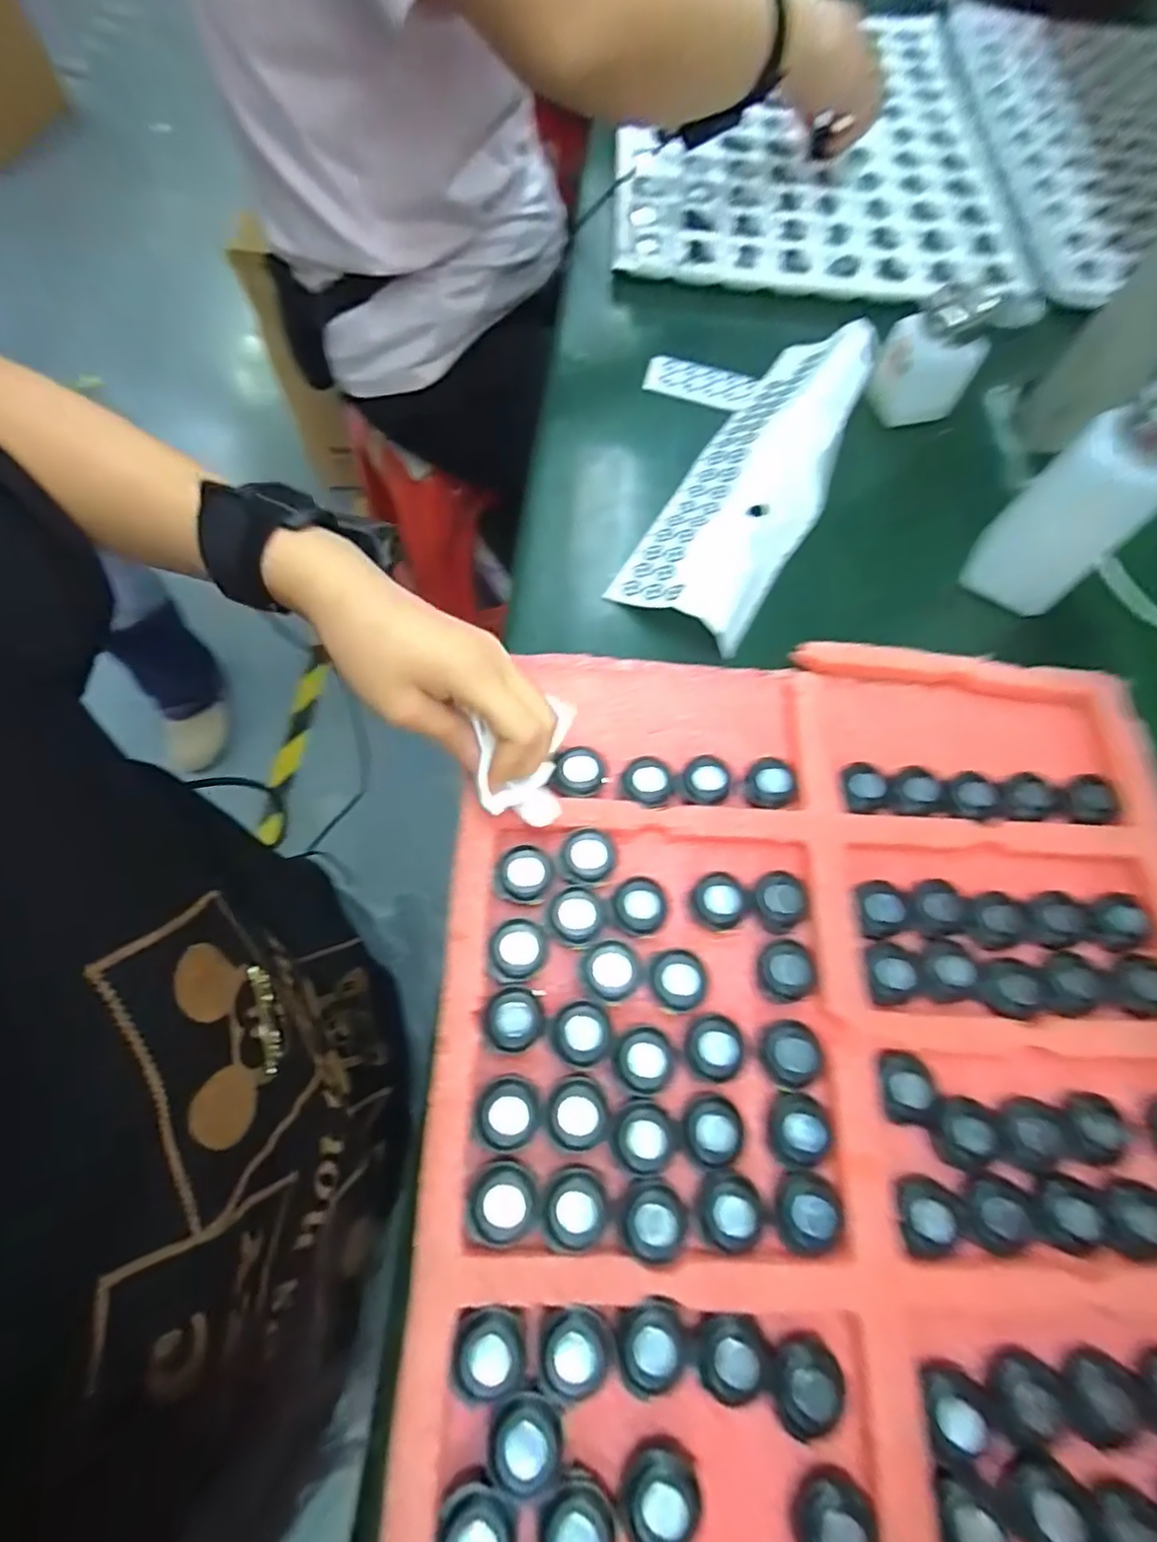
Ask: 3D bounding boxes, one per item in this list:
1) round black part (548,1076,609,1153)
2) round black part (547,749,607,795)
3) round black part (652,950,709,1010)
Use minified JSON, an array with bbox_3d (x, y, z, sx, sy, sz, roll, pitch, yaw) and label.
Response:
[{"bbox_3d":[-0.001,0.150,0.263,0.025,0.006,0.027,1,68,-2],"label":"round black part"},{"bbox_3d":[0.000,0.001,0.320,0.030,0.005,0.025,-11,69,-7],"label":"round black part"},{"bbox_3d":[0.048,0.100,0.288,0.025,0.012,0.026,1,68,-2],"label":"round black part"}]

